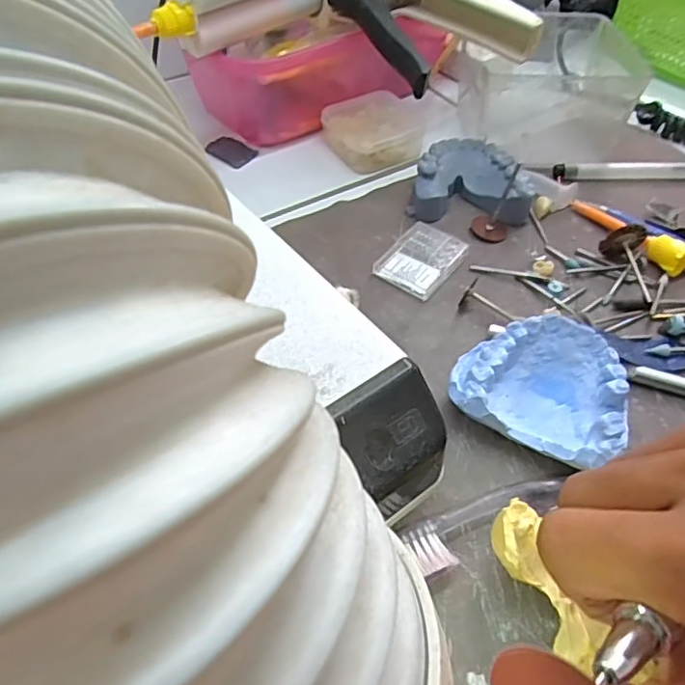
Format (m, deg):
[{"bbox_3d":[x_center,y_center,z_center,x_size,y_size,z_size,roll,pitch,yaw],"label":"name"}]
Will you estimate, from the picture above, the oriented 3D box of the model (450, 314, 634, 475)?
[{"bbox_3d":[0.084,0.020,0.242,0.067,0.030,0.057,26,53,19],"label":"model"}]

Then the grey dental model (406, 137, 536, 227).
[{"bbox_3d":[0.077,-0.095,0.336,0.067,0.022,0.053,9,49,6],"label":"grey dental model"}]

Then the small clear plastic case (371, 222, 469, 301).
[{"bbox_3d":[0.042,-0.045,0.309,0.036,0.006,0.045,30,54,22],"label":"small clear plastic case"}]

